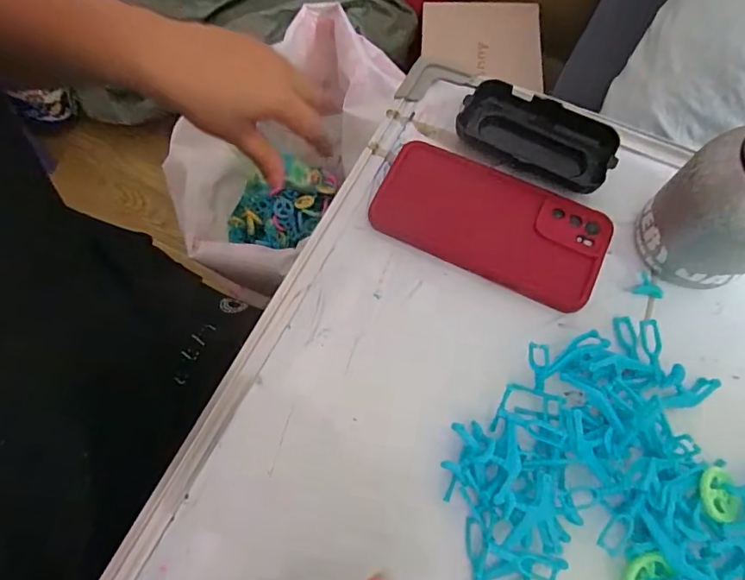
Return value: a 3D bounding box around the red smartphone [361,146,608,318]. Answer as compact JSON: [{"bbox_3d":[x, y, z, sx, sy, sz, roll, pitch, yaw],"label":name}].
[{"bbox_3d":[0.081,-0.048,0.353,0.159,0.013,0.074,25,72,10],"label":"red smartphone"}]

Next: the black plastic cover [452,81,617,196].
[{"bbox_3d":[0.120,-0.112,0.367,0.109,0.026,0.054,31,73,12],"label":"black plastic cover"}]

